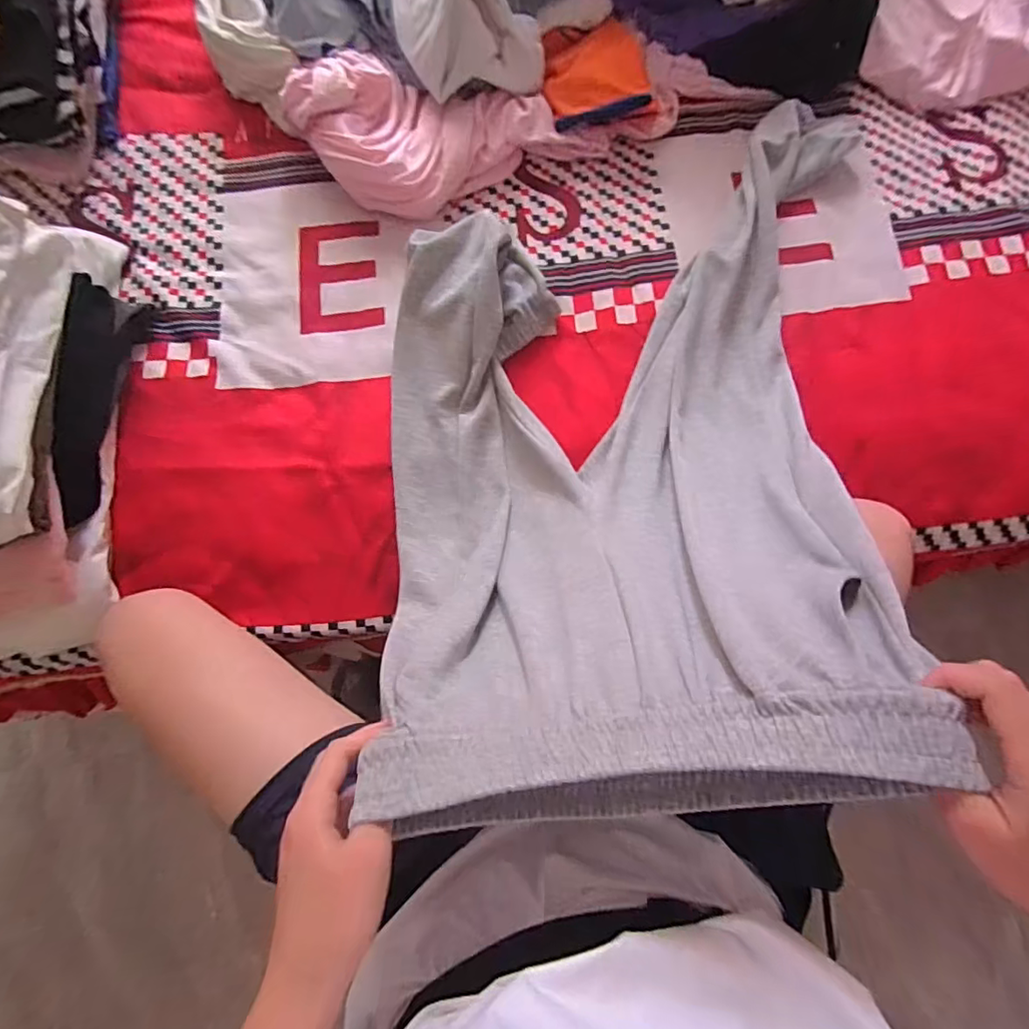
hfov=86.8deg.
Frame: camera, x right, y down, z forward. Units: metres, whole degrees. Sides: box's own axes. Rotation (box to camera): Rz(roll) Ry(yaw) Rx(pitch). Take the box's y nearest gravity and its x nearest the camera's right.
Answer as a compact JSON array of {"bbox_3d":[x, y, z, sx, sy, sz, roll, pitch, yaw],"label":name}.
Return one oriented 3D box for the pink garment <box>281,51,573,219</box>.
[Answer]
[{"bbox_3d":[-0.120,-0.496,0.705,0.320,0.084,0.199,17,78,4],"label":"pink garment"}]

